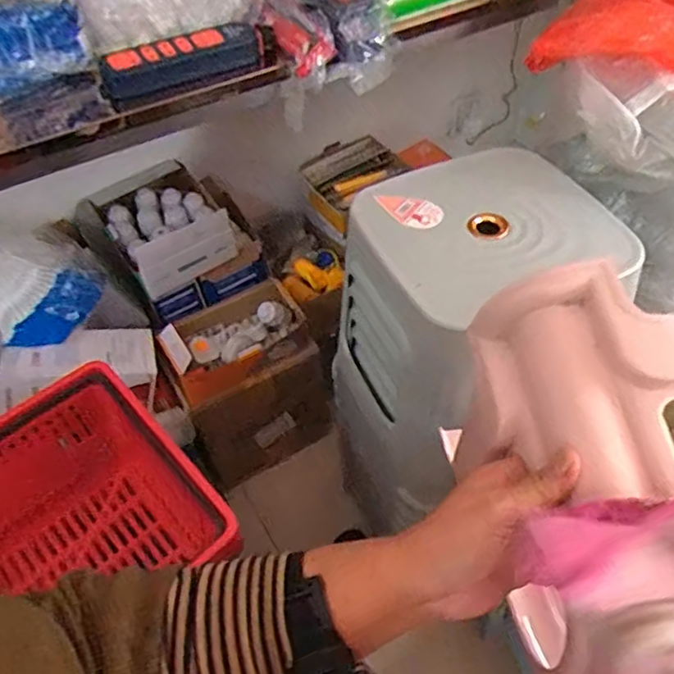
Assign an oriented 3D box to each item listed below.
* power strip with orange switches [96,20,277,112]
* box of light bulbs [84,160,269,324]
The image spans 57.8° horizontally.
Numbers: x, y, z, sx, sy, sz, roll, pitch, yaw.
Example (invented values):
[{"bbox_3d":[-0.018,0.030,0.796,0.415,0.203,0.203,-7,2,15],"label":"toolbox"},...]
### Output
[{"bbox_3d":[-0.169,-0.325,0.719,0.213,0.044,0.046,-26,53,-18],"label":"power strip with orange switches"},{"bbox_3d":[-0.280,-0.170,1.068,0.239,0.169,0.196,-27,54,-19],"label":"box of light bulbs"}]

